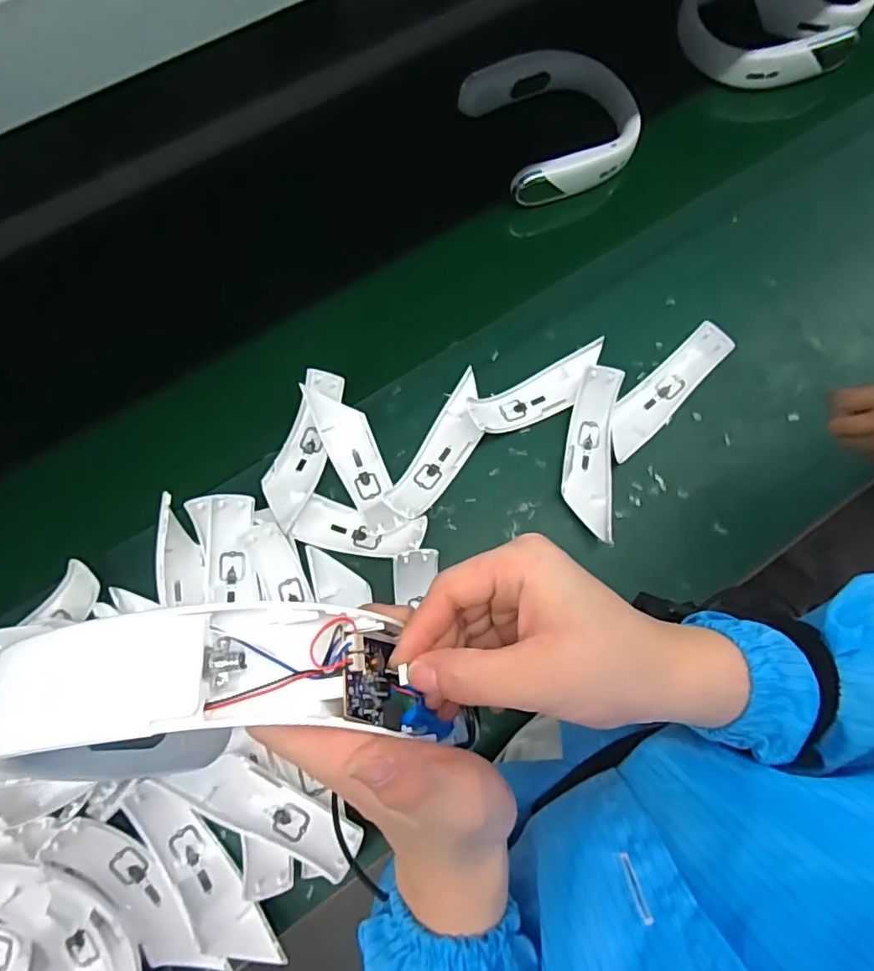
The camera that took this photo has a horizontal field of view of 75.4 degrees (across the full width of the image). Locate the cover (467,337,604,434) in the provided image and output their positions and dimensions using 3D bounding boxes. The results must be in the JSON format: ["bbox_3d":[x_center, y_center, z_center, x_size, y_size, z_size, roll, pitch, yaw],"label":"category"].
[{"bbox_3d":[0.118,-0.104,0.631,0.162,0.023,0.057,-24,77,-8],"label":"cover"}]

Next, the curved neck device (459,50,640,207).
[{"bbox_3d":[0.157,-0.477,0.737,0.196,0.049,0.208,-22,77,-7],"label":"curved neck device"}]

